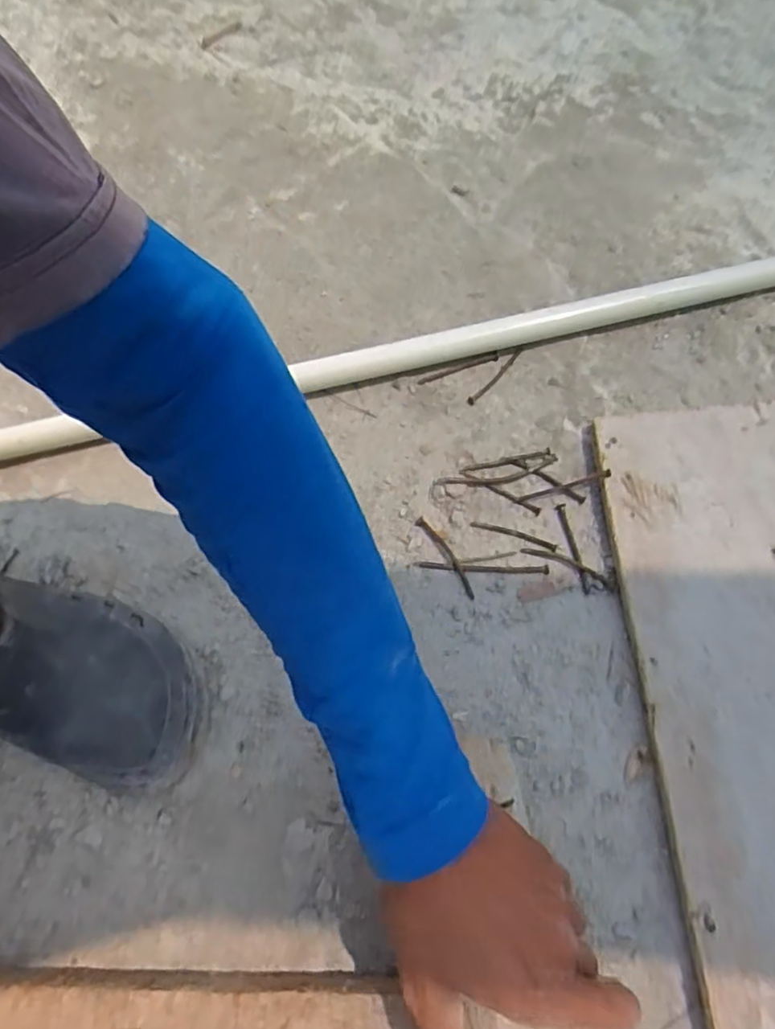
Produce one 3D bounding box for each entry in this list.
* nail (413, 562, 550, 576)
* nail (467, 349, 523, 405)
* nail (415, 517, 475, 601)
[{"bbox_3d":[0.073,0.042,0.494,0.103,0.004,0.008,1,66,3],"label":"nail"},{"bbox_3d":[0.096,-0.122,0.562,0.007,0.004,0.073,39,74,18],"label":"nail"},{"bbox_3d":[0.047,0.032,0.496,0.012,0.005,0.077,-31,68,-10],"label":"nail"}]

